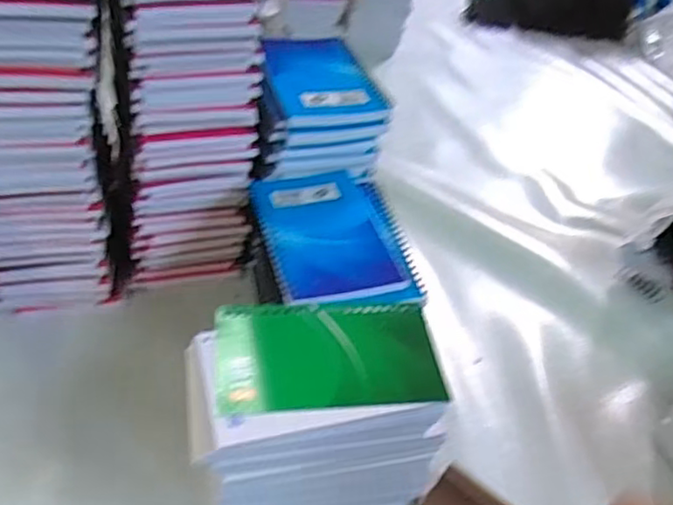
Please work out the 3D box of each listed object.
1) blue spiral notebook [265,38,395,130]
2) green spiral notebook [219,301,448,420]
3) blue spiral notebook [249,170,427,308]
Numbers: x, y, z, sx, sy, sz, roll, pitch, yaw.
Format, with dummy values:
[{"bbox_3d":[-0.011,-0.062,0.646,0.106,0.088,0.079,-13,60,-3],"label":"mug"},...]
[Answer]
[{"bbox_3d":[-0.016,-0.139,0.524,0.082,0.015,0.125,-9,43,-18],"label":"blue spiral notebook"},{"bbox_3d":[-0.005,0.059,0.388,0.128,0.004,0.076,-2,41,-10],"label":"green spiral notebook"},{"bbox_3d":[-0.002,-0.012,0.465,0.097,0.008,0.137,-5,42,-14],"label":"blue spiral notebook"}]

